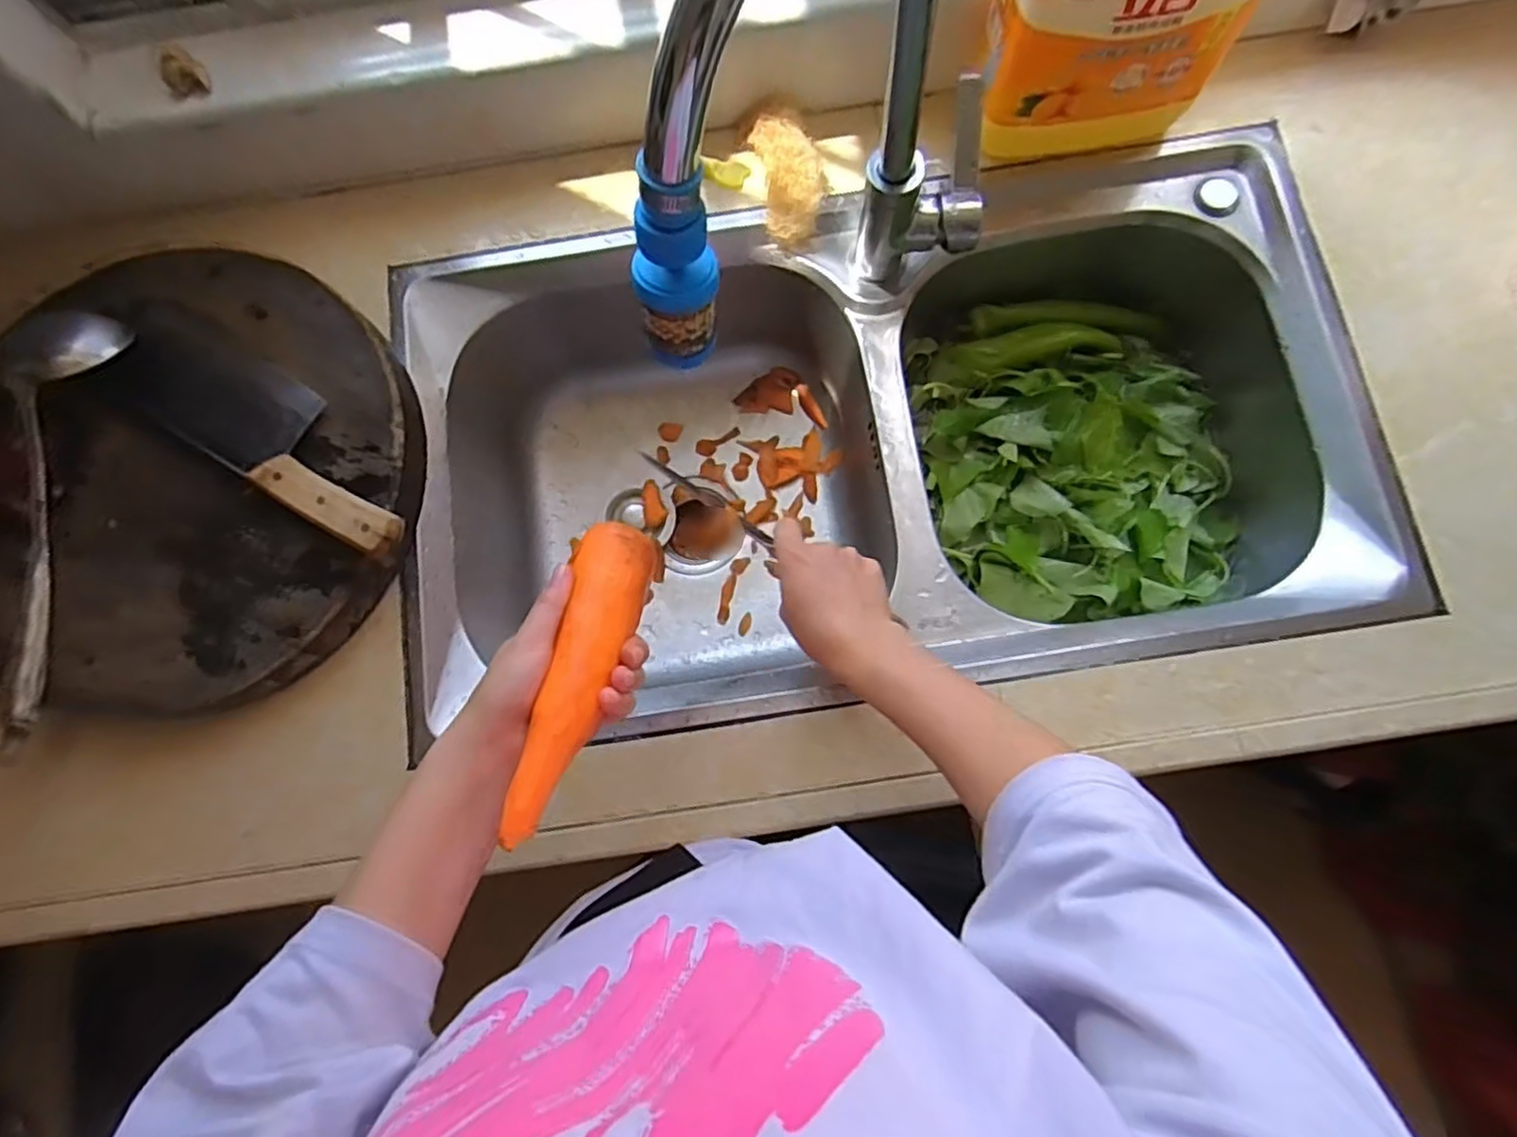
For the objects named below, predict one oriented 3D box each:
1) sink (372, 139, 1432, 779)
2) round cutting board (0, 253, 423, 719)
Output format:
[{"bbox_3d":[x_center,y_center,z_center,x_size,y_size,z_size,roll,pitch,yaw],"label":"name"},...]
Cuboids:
[{"bbox_3d":[0.099,-0.095,0.675,0.780,0.230,0.418,-9,80,1],"label":"sink"},{"bbox_3d":[-0.459,-0.071,0.552,0.368,0.058,0.349,0,80,2],"label":"round cutting board"}]

